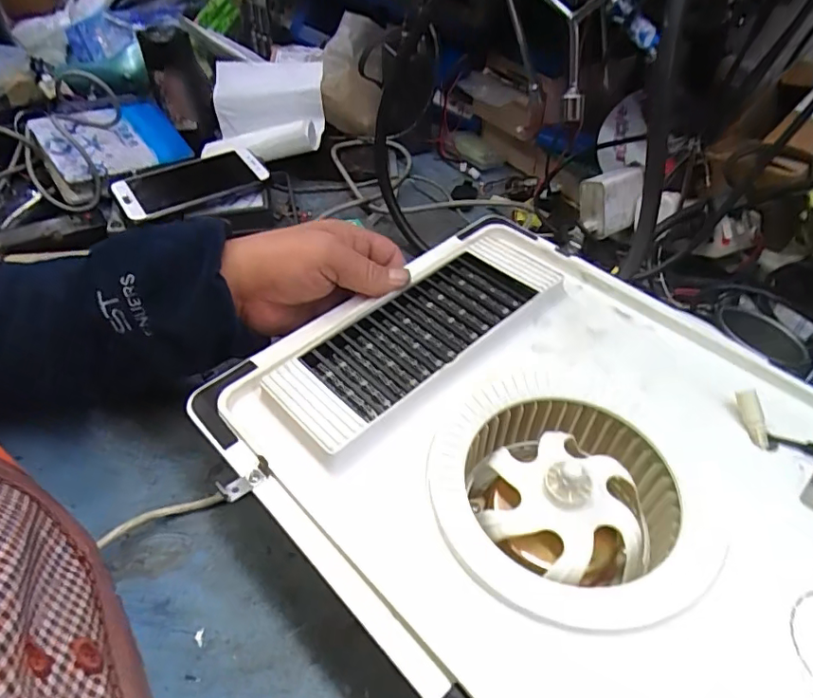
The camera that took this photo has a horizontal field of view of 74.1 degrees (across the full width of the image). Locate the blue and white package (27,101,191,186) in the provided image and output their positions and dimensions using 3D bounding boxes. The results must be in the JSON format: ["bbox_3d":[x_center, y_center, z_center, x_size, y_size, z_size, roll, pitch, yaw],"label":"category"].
[{"bbox_3d":[-0.327,-0.238,0.613,0.099,0.030,0.145,50,47,7],"label":"blue and white package"}]

